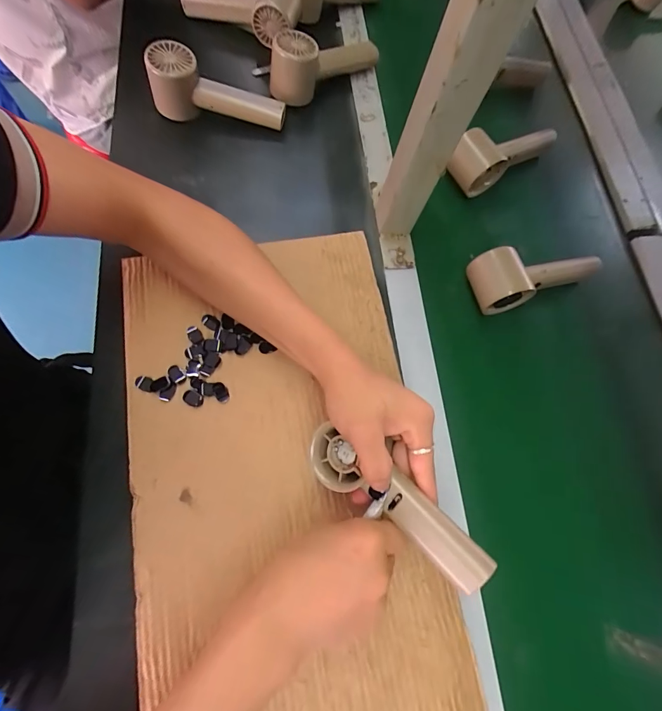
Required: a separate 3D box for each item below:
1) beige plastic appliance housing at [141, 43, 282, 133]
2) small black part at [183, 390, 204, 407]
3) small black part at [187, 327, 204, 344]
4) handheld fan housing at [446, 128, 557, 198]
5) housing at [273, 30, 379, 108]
[{"bbox_3d":[-0.141,-0.333,0.478,0.162,0.079,0.053,5,72,-4],"label":"beige plastic appliance housing"},{"bbox_3d":[-0.134,0.042,0.363,0.019,0.004,0.014,23,71,2],"label":"small black part"},{"bbox_3d":[-0.142,-0.022,0.389,0.013,0.004,0.020,-29,77,-14],"label":"small black part"},{"bbox_3d":[0.227,-0.273,0.500,0.171,0.069,0.054,-31,78,-14],"label":"handheld fan housing"},{"bbox_3d":[-0.005,-0.394,0.503,0.161,0.070,0.051,-26,76,-13],"label":"housing"}]

